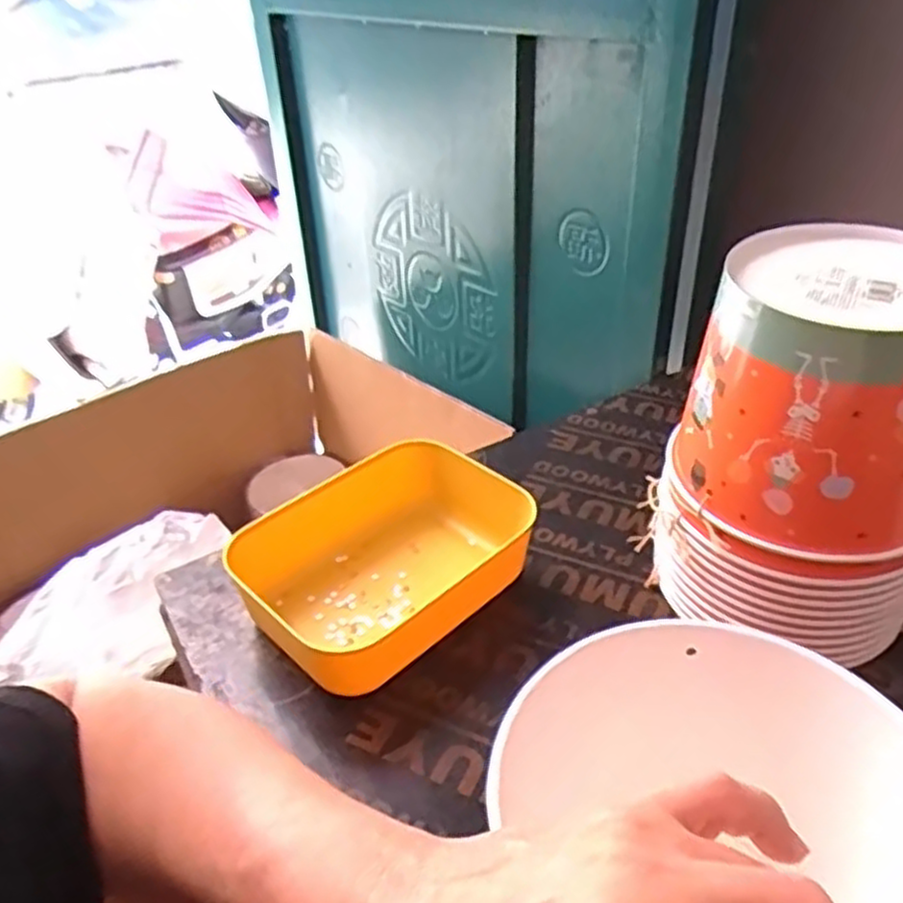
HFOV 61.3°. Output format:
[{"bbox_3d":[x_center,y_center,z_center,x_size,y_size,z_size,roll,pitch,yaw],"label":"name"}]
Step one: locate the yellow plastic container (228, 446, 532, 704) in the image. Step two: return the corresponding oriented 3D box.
[{"bbox_3d":[-0.041,0.074,0.521,0.190,0.063,0.136,-28,42,-33],"label":"yellow plastic container"}]

